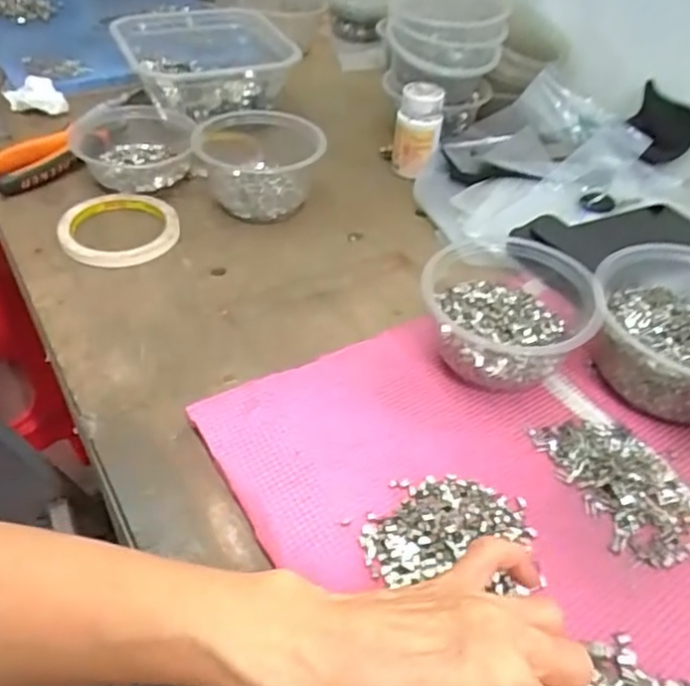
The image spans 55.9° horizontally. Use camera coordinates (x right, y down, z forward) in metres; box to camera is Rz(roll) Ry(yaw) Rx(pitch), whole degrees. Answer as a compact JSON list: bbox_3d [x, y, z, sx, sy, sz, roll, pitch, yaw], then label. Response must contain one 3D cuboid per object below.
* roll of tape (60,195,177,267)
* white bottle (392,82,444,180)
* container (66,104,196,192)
[{"bbox_3d":[-0.192,-0.100,0.559,0.094,0.017,0.097,1,45,-1],"label":"roll of tape"},{"bbox_3d":[0.071,-0.209,0.645,0.047,0.079,0.045,7,45,4],"label":"white bottle"},{"bbox_3d":[-0.204,-0.189,0.631,0.111,0.047,0.121,1,45,-1],"label":"container"}]

